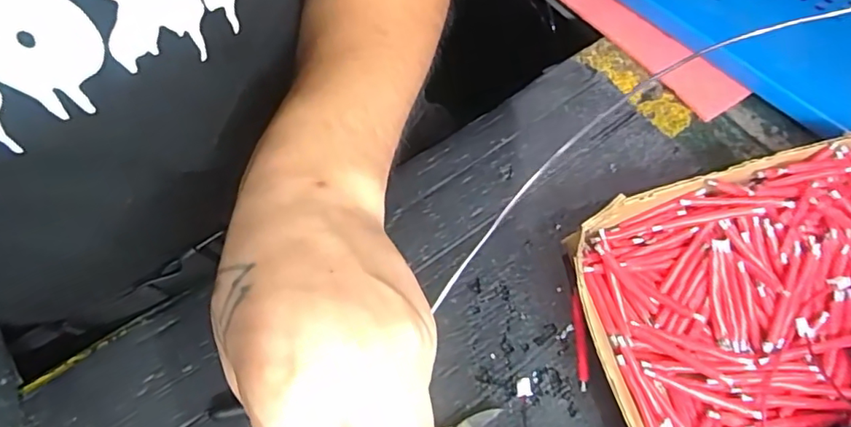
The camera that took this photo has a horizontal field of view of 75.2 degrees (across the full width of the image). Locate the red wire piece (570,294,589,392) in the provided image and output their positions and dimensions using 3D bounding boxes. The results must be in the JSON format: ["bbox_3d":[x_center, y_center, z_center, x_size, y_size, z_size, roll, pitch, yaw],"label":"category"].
[{"bbox_3d":[0.086,0.071,0.309,0.006,0.004,0.054,3,61,-1],"label":"red wire piece"}]

